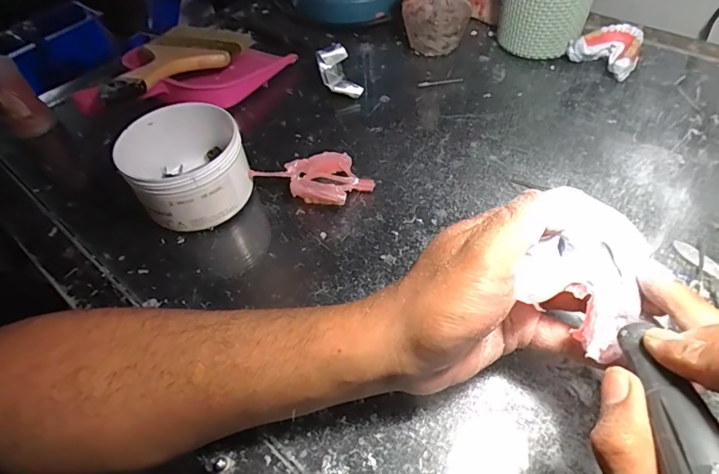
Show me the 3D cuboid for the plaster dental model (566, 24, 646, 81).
[{"bbox_3d":[0.262,-0.196,0.463,0.053,0.031,0.064,-38,58,-22],"label":"plaster dental model"}]

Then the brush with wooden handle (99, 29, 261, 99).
[{"bbox_3d":[-0.191,-0.180,0.450,0.089,0.019,0.213,10,40,13],"label":"brush with wooden handle"}]

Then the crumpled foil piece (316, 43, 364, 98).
[{"bbox_3d":[-0.022,-0.175,0.470,0.033,0.027,0.071,-18,52,-9],"label":"crumpled foil piece"}]

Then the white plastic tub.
[{"bbox_3d":[-0.136,-0.054,0.355,0.085,0.062,0.087,-3,52,3],"label":"white plastic tub"}]

